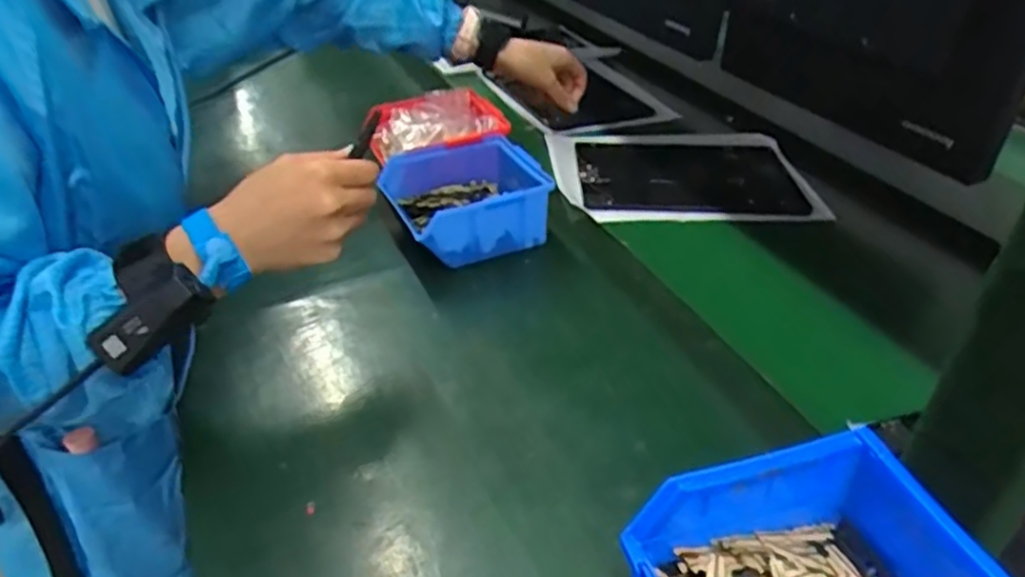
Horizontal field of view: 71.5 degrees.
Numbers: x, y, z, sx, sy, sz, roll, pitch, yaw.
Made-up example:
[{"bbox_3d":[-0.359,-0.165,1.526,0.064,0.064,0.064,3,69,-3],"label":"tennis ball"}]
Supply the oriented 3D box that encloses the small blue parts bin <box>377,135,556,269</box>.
[{"bbox_3d":[-0.039,-0.081,0.677,0.141,0.070,0.125,-14,38,-22],"label":"small blue parts bin"}]

